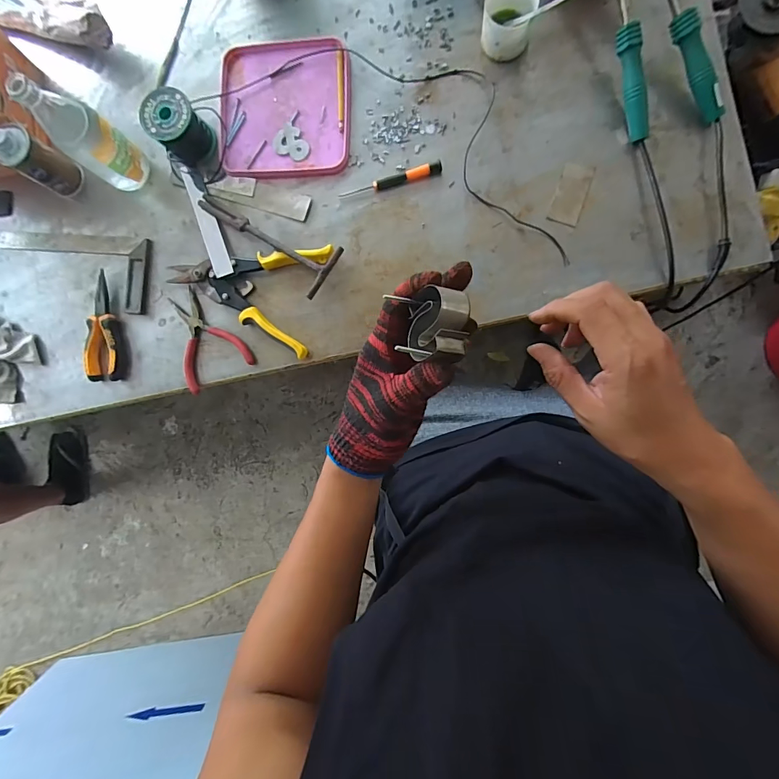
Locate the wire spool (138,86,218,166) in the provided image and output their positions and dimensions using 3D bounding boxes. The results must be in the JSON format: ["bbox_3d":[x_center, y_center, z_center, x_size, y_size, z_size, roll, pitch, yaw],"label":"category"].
[{"bbox_3d":[-0.289,-0.360,0.560,0.069,0.062,0.078,-42,86,3],"label":"wire spool"}]

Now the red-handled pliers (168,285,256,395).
[{"bbox_3d":[-0.269,-0.076,0.581,0.102,0.011,0.137,-29,86,4],"label":"red-handled pliers"}]

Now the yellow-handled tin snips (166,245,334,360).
[{"bbox_3d":[-0.208,-0.150,0.569,0.234,0.025,0.148,17,90,5],"label":"yellow-handled tin snips"}]

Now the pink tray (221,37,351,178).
[{"bbox_3d":[-0.148,-0.403,0.575,0.183,0.011,0.198,-2,88,5],"label":"pink tray"}]

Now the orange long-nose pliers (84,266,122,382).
[{"bbox_3d":[-0.420,-0.092,0.592,0.045,0.022,0.155,-2,88,5],"label":"orange long-nose pliers"}]

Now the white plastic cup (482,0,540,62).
[{"bbox_3d":[0.152,-0.474,0.524,0.064,0.053,0.071,11,90,5],"label":"white plastic cup"}]

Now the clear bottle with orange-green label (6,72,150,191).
[{"bbox_3d":[-0.385,-0.321,0.520,0.056,0.173,0.063,37,92,5],"label":"clear bottle with orange-green label"}]

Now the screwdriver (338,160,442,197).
[{"bbox_3d":[0.002,-0.286,0.556,0.142,0.014,0.016,-14,87,5],"label":"screwdriver"}]

